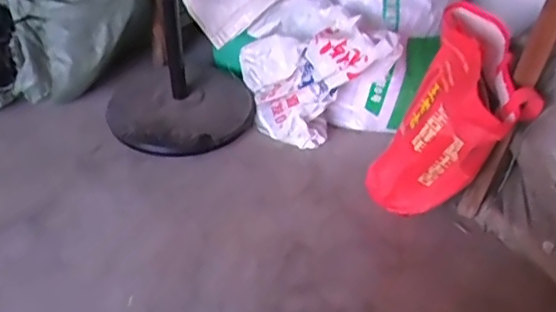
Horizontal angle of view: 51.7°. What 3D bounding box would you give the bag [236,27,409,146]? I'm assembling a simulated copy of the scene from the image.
[{"bbox_3d":[0.092,-0.195,1.457,0.434,0.391,0.145,32,44,29],"label":"bag"}]

